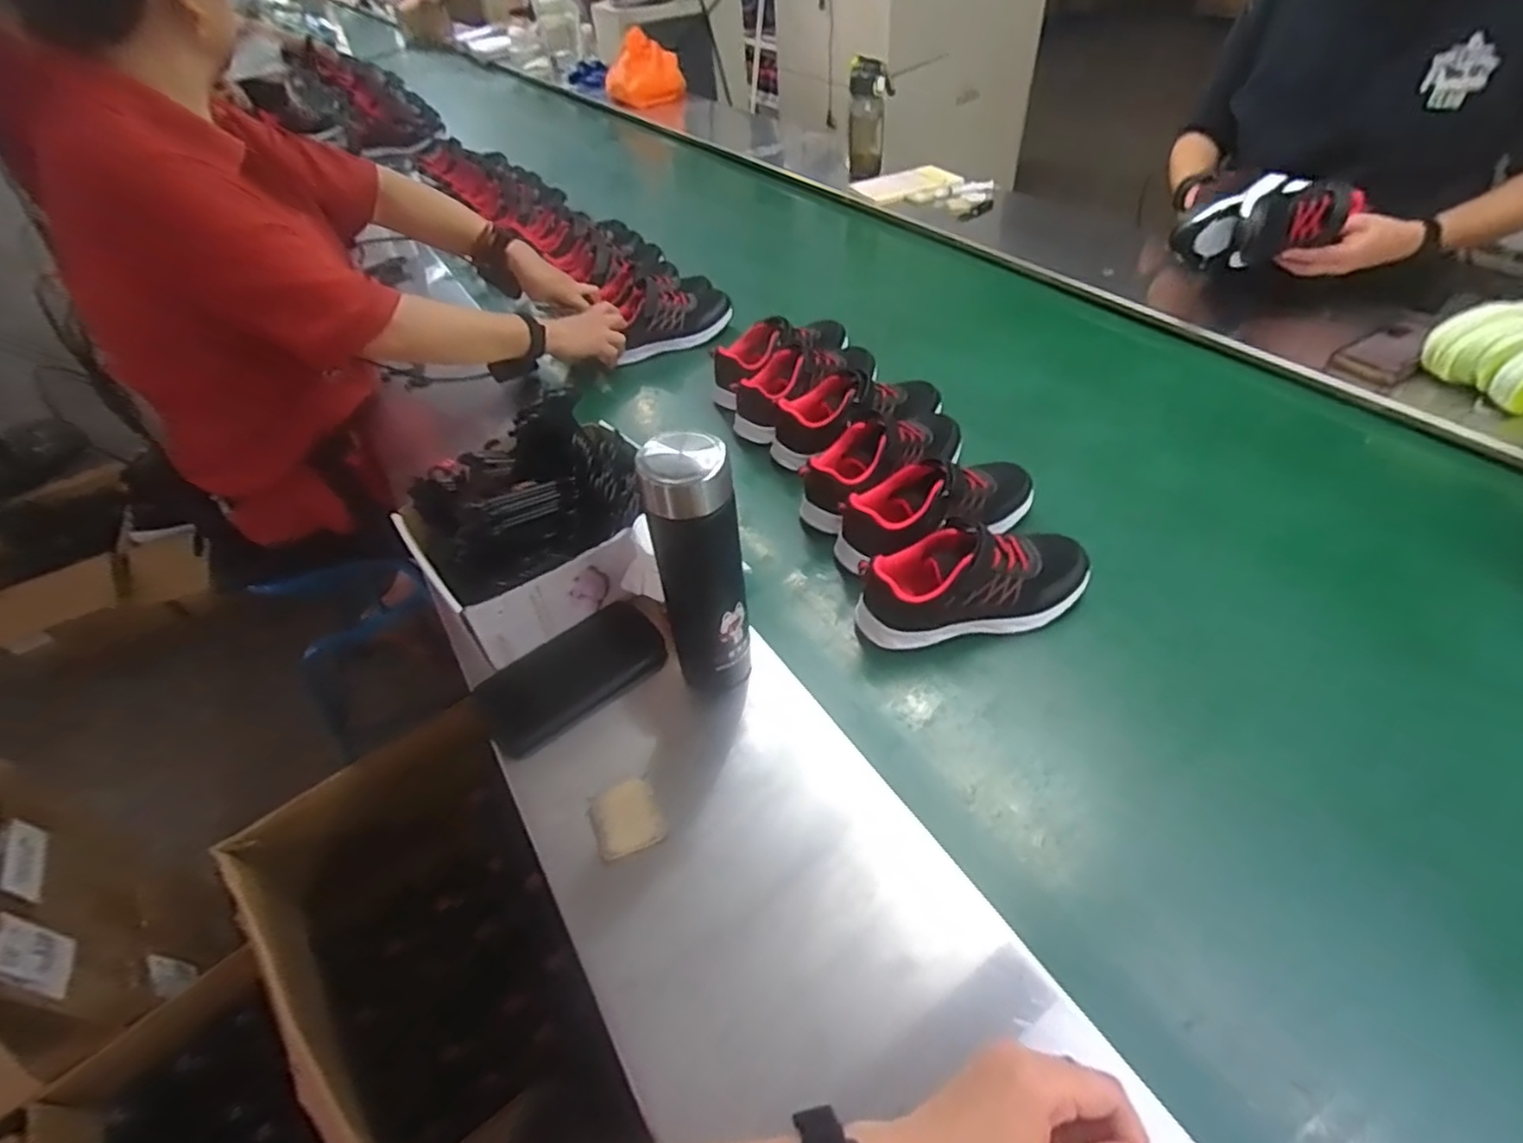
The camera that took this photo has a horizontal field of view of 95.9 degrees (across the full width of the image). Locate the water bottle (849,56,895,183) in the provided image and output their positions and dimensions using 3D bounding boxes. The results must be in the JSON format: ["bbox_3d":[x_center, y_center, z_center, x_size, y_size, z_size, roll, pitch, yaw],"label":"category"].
[{"bbox_3d":[0.218,-0.893,1.377,0.084,0.205,0.067,0,48,5],"label":"water bottle"}]

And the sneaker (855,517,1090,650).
[{"bbox_3d":[0.193,0.005,0.626,0.208,0.096,0.071,-11,48,-5],"label":"sneaker"}]

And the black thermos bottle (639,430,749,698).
[{"bbox_3d":[-0.046,-0.005,0.525,0.059,0.228,0.073,-7,48,-1],"label":"black thermos bottle"}]

